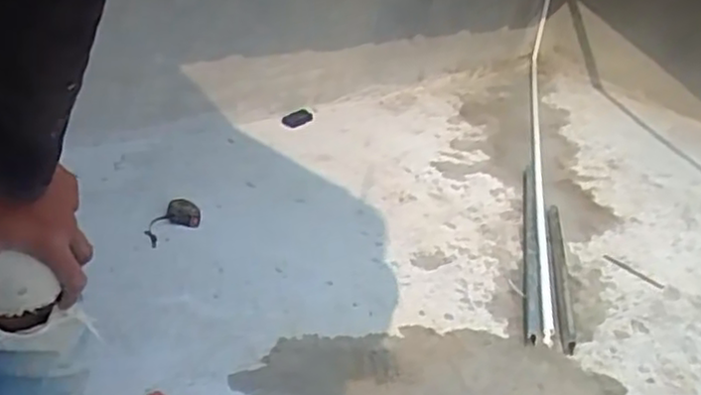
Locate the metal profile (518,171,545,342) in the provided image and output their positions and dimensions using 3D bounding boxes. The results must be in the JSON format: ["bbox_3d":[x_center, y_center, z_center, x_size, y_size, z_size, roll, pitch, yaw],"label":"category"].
[{"bbox_3d":[0.437,0.096,1.716,0.042,0.021,0.832,10,28,7],"label":"metal profile"}]

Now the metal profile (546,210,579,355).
[{"bbox_3d":[0.472,0.159,1.563,0.041,0.026,0.546,10,28,7],"label":"metal profile"}]

